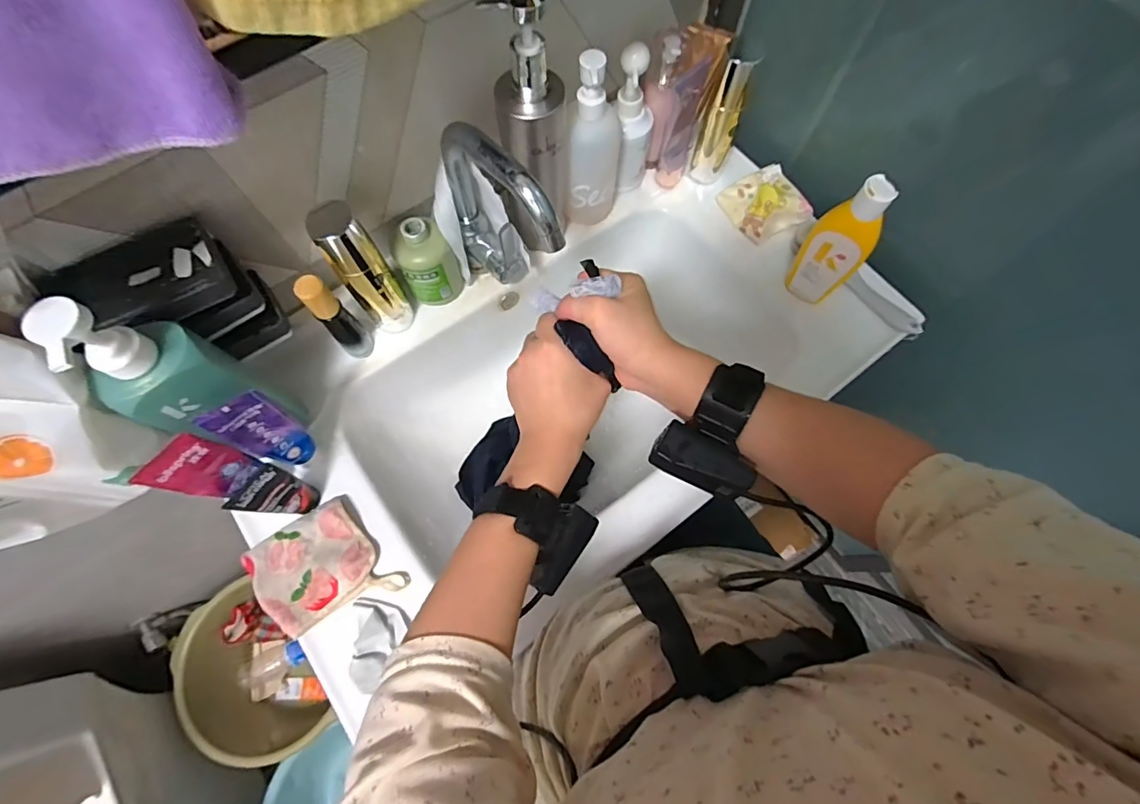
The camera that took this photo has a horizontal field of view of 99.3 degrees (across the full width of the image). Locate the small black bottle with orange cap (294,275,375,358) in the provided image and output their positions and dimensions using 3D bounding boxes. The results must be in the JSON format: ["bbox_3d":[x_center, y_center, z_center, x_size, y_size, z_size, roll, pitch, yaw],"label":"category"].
[{"bbox_3d":[-0.258,-0.090,0.540,0.029,0.134,0.034,43,77,13],"label":"small black bottle with orange cap"}]

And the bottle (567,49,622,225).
[{"bbox_3d":[0.029,-0.292,0.570,0.056,0.215,0.051,9,72,3],"label":"bottle"}]

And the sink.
[{"bbox_3d":[0.016,-0.010,0.648,0.783,0.175,0.400,-28,74,-9],"label":"sink"}]

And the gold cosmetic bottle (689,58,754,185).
[{"bbox_3d":[0.196,-0.361,0.624,0.049,0.163,0.053,19,73,6],"label":"gold cosmetic bottle"}]

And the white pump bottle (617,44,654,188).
[{"bbox_3d":[0.077,-0.342,0.602,0.051,0.172,0.050,9,72,3],"label":"white pump bottle"}]

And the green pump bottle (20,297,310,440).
[{"bbox_3d":[-0.327,-0.009,0.430,0.062,0.252,0.079,27,74,9],"label":"green pump bottle"}]

